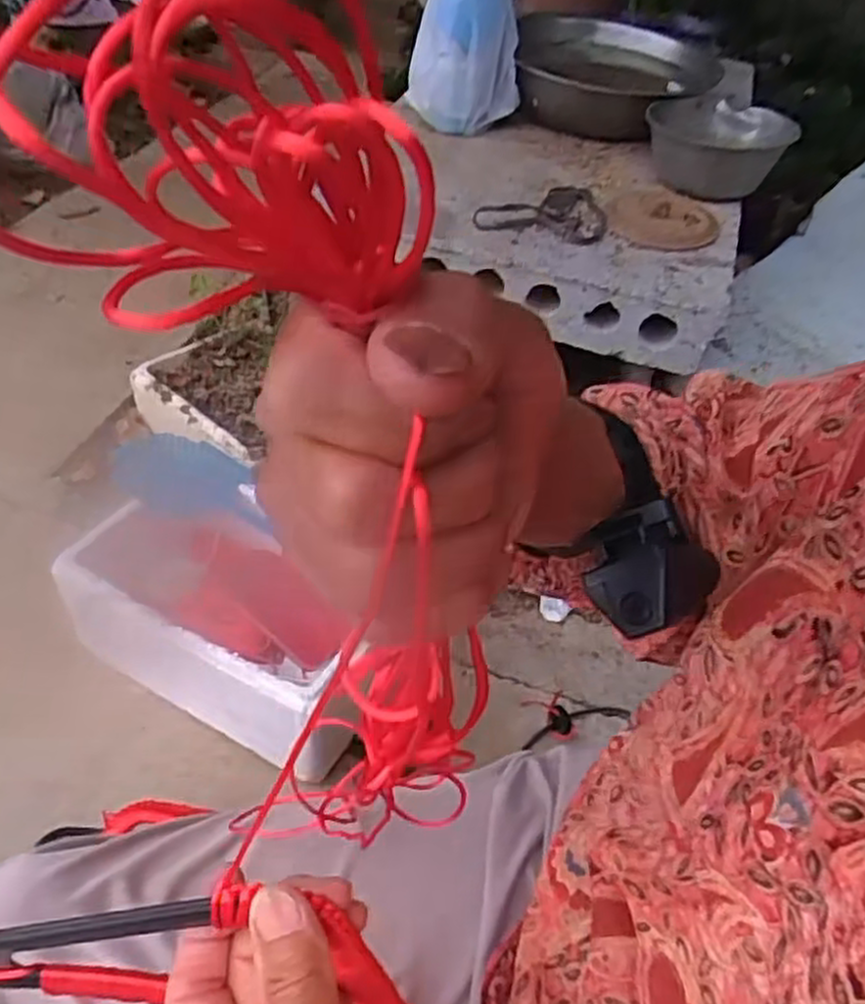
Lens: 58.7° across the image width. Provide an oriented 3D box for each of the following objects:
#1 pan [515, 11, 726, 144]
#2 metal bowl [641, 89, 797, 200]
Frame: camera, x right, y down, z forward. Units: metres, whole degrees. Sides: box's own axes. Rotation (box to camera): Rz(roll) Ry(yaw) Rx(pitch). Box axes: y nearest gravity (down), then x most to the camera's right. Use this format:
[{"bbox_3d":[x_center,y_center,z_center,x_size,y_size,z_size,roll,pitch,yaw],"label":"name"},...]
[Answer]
[{"bbox_3d":[0.238,-0.566,1.040,0.249,0.089,0.293,6,47,0],"label":"pan"},{"bbox_3d":[0.342,-0.428,0.923,0.157,0.070,0.168,3,47,-3],"label":"metal bowl"}]

